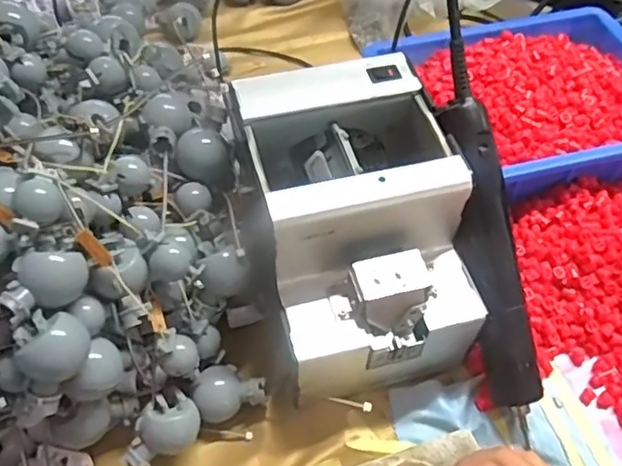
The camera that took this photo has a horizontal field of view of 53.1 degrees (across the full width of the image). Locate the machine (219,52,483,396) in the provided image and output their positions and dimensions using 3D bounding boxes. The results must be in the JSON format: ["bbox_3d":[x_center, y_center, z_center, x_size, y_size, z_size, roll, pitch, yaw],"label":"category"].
[{"bbox_3d":[0.028,-0.005,0.413,0.123,0.120,0.182,-13,57,-11],"label":"machine"}]

